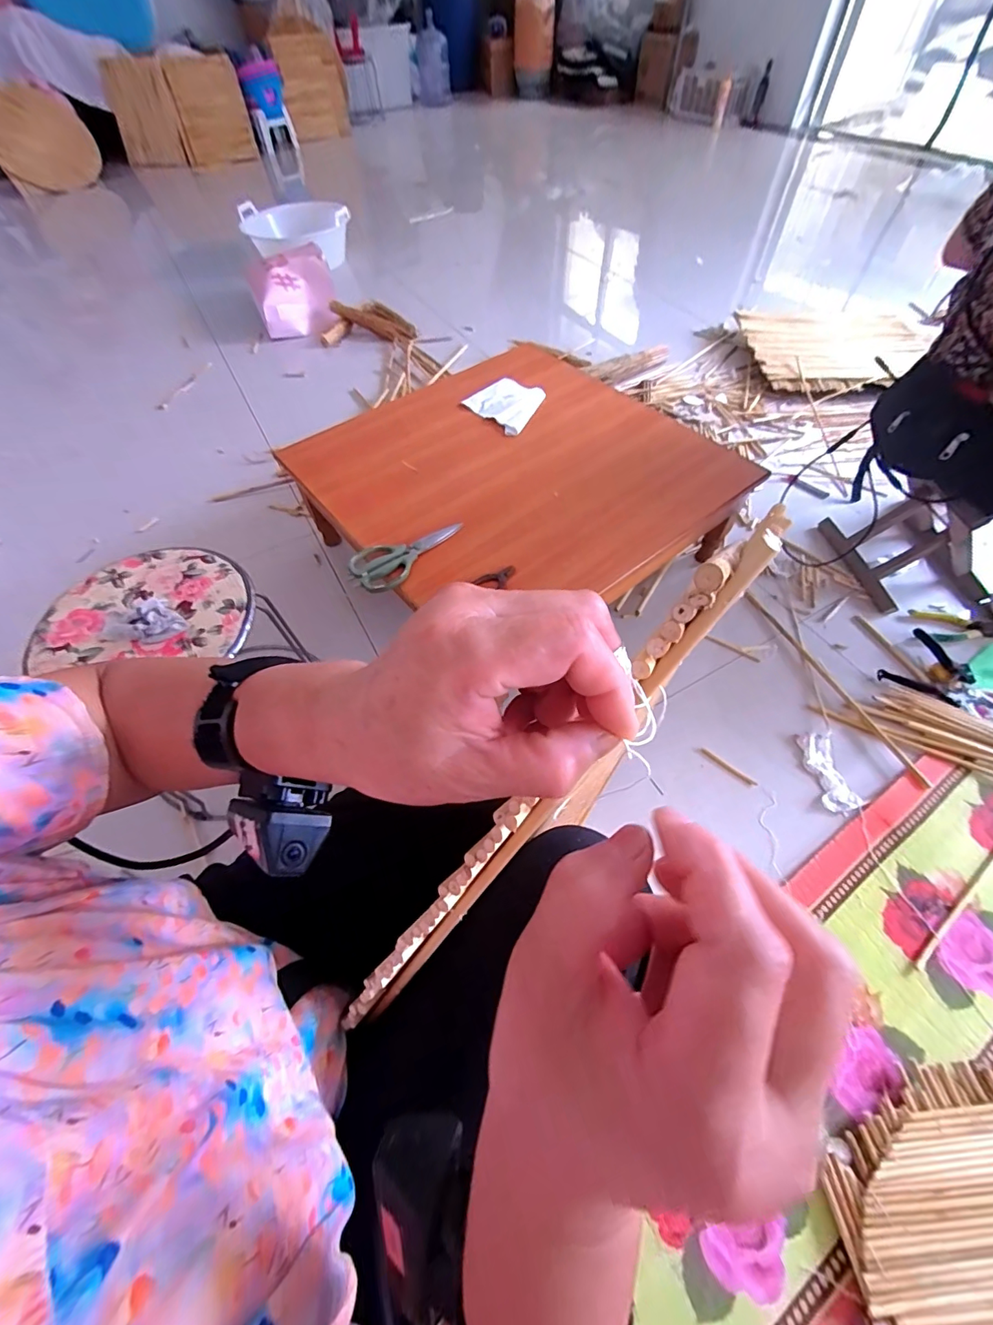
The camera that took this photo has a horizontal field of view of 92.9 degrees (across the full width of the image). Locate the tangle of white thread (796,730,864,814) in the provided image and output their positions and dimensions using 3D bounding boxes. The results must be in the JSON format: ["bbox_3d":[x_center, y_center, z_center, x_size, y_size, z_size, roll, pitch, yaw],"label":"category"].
[{"bbox_3d":[0.563,0.185,0.804,0.058,0.014,0.138,-4,57,1],"label":"tangle of white thread"}]

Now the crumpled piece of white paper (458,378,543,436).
[{"bbox_3d":[0.028,-0.575,1.047,0.157,0.019,0.170,34,64,21],"label":"crumpled piece of white paper"}]

